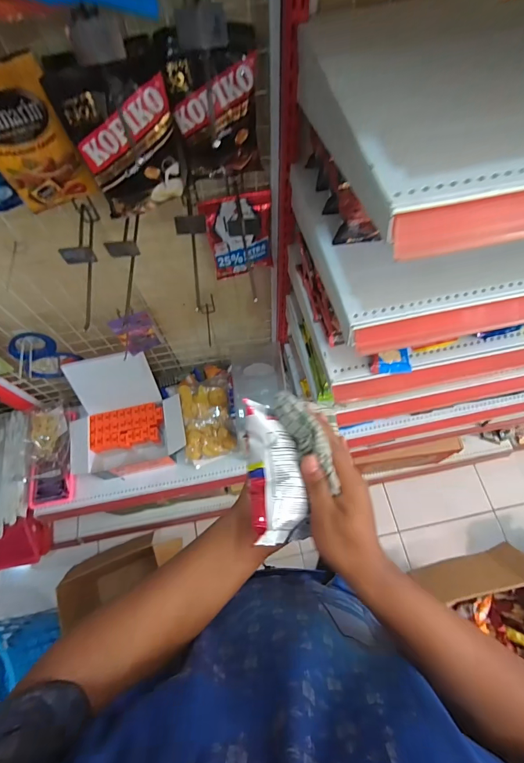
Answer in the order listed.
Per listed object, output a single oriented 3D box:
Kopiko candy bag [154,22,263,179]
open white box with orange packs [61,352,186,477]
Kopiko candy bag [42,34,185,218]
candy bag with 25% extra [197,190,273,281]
[{"bbox_3d":[-0.066,-0.386,0.528,0.120,0.168,0.044,-9,66,-2],"label":"Kopiko candy bag"},{"bbox_3d":[-0.435,0.122,1.151,0.340,0.284,0.297,-11,66,-3],"label":"open white box with orange packs"},{"bbox_3d":[-0.183,-0.334,0.505,0.133,0.188,0.039,-21,58,-6],"label":"Kopiko candy bag"},{"bbox_3d":[-0.044,-0.293,0.752,0.131,0.170,0.041,-7,66,-1],"label":"candy bag with 25% extra"}]

